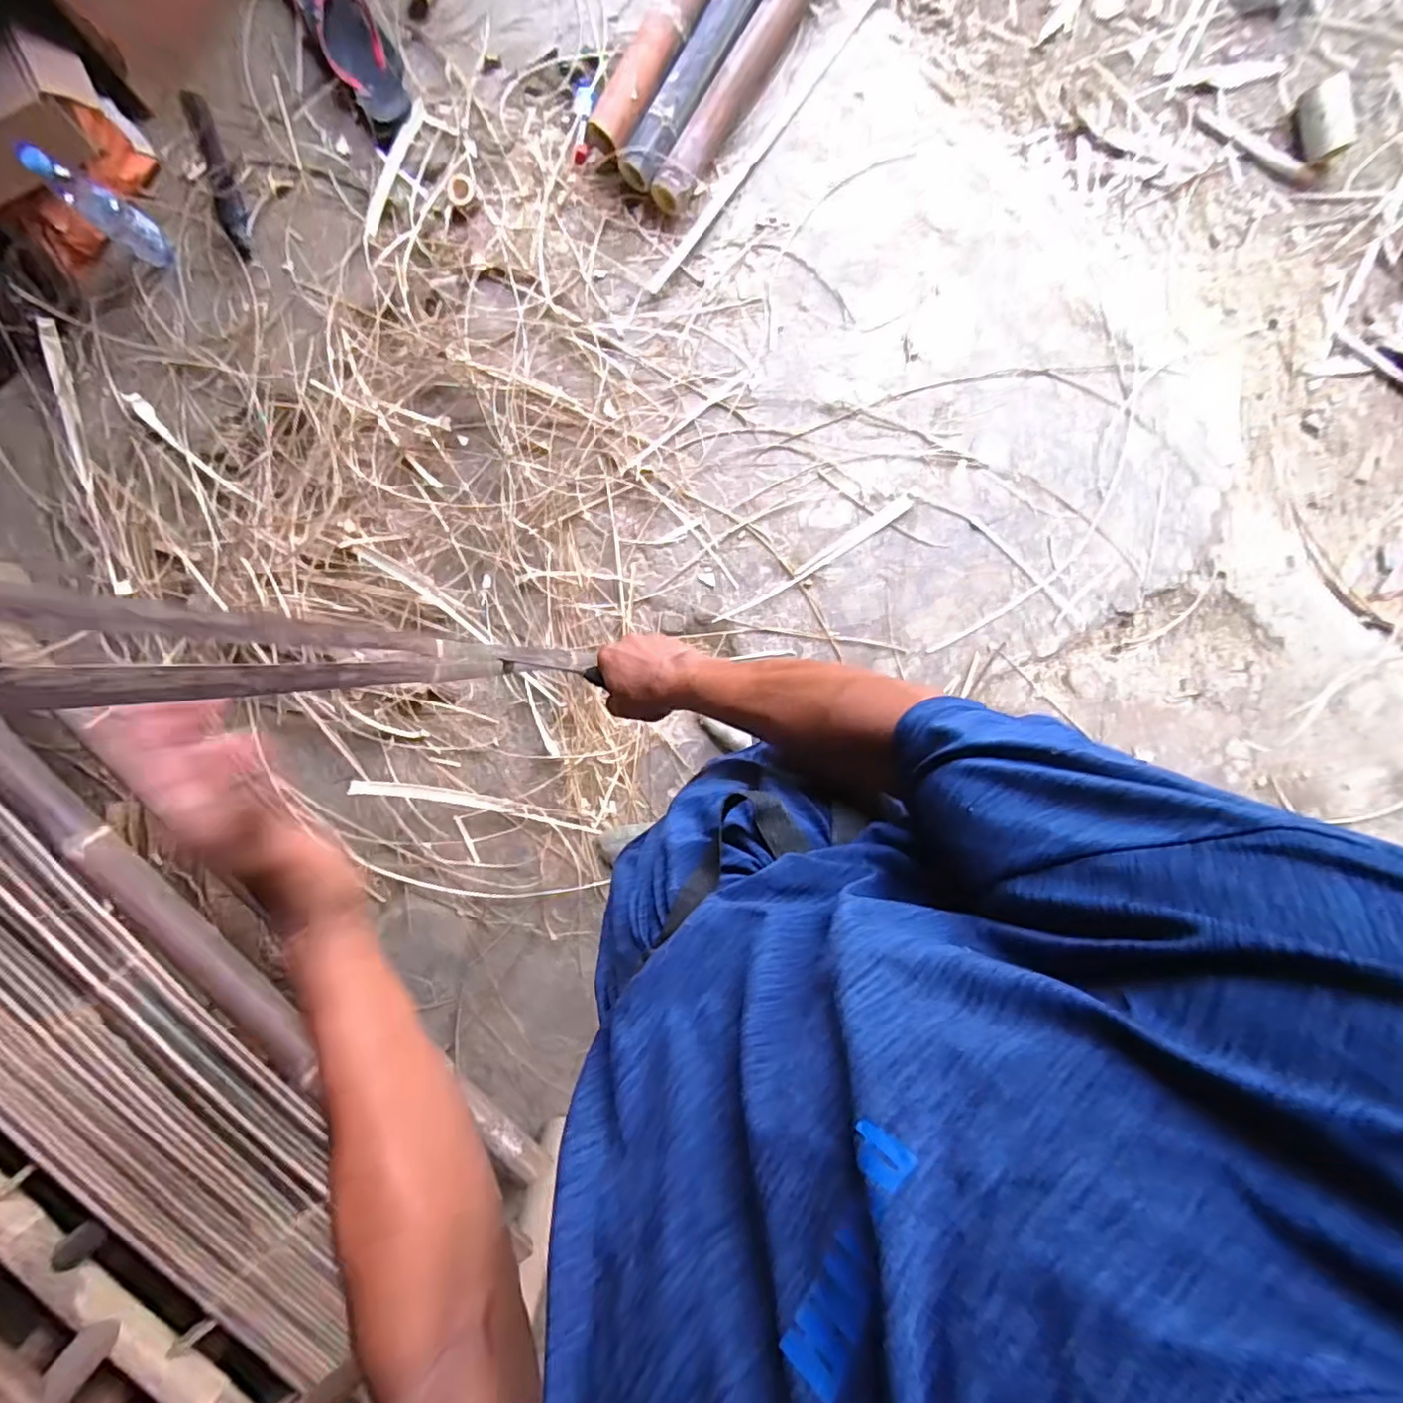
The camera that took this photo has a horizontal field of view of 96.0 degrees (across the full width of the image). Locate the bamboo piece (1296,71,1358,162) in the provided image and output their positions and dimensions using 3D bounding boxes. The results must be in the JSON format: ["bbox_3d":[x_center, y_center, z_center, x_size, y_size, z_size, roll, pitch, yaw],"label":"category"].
[{"bbox_3d":[1.173,-1.089,1.180,0.068,0.070,0.130,-13,97,1],"label":"bamboo piece"}]

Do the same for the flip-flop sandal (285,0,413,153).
[{"bbox_3d":[-0.645,-1.208,1.154,0.126,0.051,0.324,-33,96,4],"label":"flip-flop sandal"}]

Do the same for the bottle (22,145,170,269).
[{"bbox_3d":[-1.059,-0.870,1.111,0.078,0.215,0.072,36,95,-4],"label":"bottle"}]

